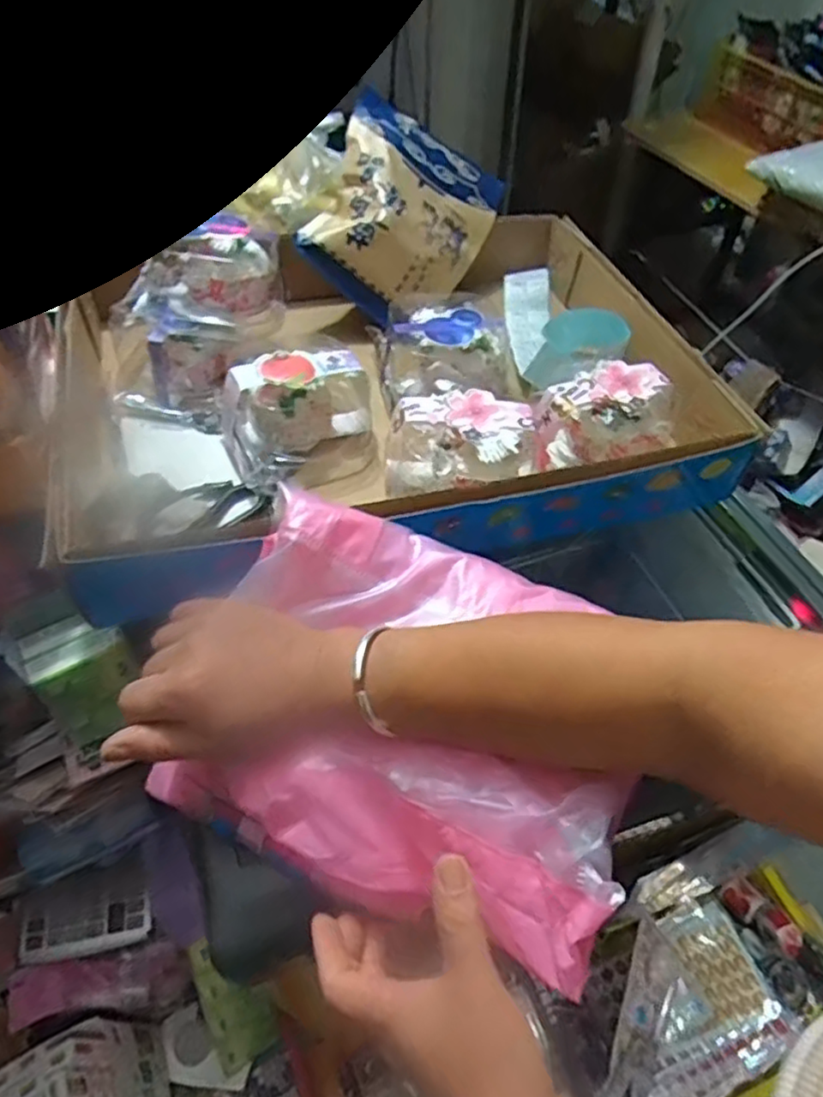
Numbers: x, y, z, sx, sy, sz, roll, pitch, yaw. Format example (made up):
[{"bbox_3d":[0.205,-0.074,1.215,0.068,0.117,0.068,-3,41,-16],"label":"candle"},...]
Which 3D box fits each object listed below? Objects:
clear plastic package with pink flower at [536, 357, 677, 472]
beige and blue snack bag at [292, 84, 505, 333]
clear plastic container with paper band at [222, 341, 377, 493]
[{"bbox_3d":[0.172,-0.118,0.607,0.131,0.068,0.075,-3,52,-4],"label":"clear plastic package with pink flower"},{"bbox_3d":[-0.004,-0.352,0.716,0.182,0.047,0.217,25,76,-21],"label":"beige and blue snack bag"},{"bbox_3d":[-0.094,-0.113,0.584,0.134,0.082,0.085,-25,56,-19],"label":"clear plastic container with paper band"}]

